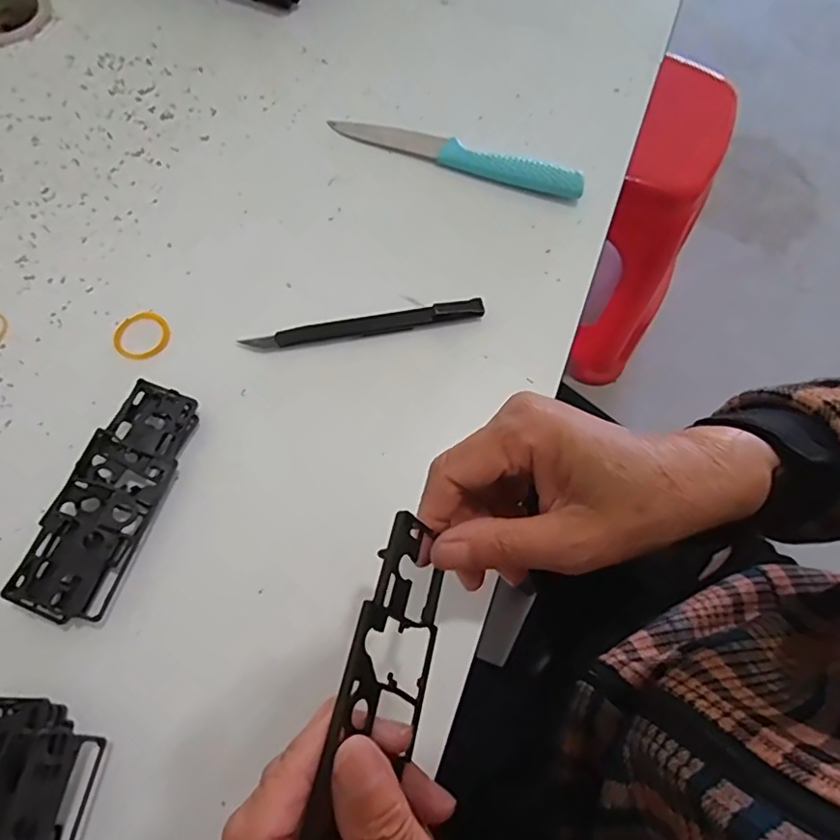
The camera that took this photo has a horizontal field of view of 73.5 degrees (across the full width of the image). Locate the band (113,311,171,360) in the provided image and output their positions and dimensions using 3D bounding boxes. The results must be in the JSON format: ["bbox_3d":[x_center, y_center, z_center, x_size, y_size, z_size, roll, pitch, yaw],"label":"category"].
[{"bbox_3d":[-0.169,-0.052,0.341,0.034,0.004,0.032,0,70,-1],"label":"band"}]

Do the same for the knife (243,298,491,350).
[{"bbox_3d":[-0.033,-0.059,0.344,0.143,0.010,0.013,-10,70,-5],"label":"knife"}]

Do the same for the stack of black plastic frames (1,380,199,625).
[{"bbox_3d":[-0.162,0.040,0.298,0.045,0.021,0.123,17,70,5],"label":"stack of black plastic frames"}]

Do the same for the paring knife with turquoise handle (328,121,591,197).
[{"bbox_3d":[0.025,-0.186,0.392,0.179,0.010,0.025,20,71,6],"label":"paring knife with turquoise handle"}]

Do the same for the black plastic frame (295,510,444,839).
[{"bbox_3d":[-0.012,0.094,0.195,0.005,0.044,0.120,-6,55,35],"label":"black plastic frame"}]

